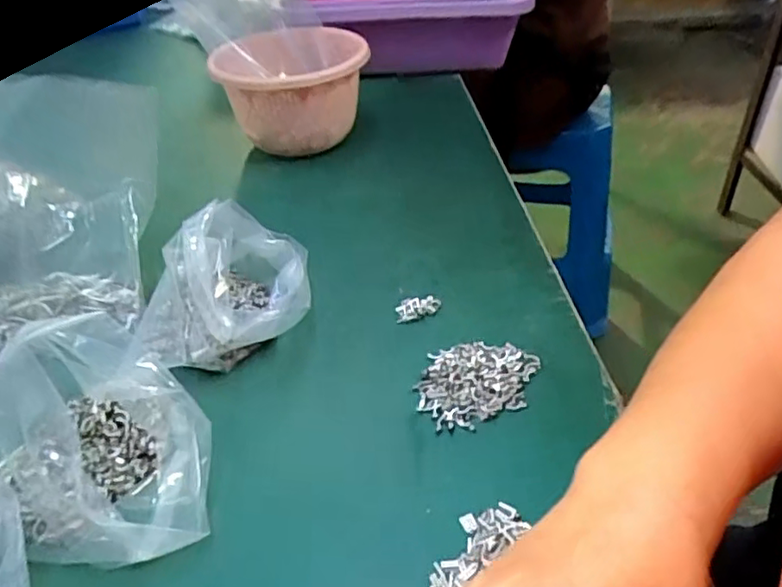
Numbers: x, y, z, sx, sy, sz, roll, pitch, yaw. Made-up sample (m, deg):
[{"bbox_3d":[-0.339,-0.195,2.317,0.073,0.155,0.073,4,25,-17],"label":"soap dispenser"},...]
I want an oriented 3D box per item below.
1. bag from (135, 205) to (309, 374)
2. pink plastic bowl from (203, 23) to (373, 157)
[{"bbox_3d":[-0.108,-0.006,0.398,0.110,0.072,0.108,9,40,14],"label":"bag"},{"bbox_3d":[-0.095,-0.193,0.617,0.138,0.099,0.150,-1,38,1],"label":"pink plastic bowl"}]

